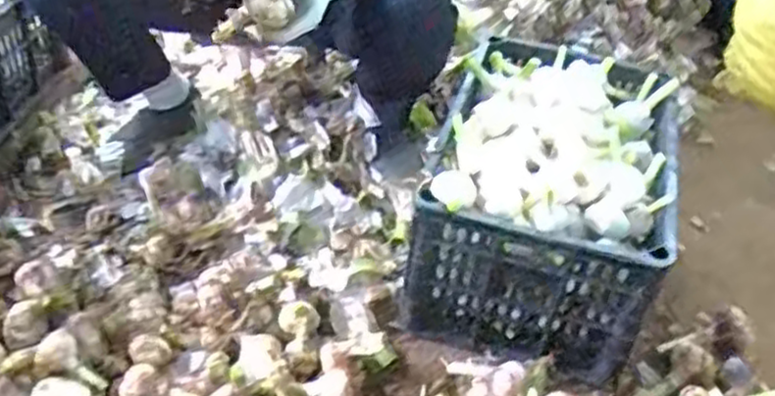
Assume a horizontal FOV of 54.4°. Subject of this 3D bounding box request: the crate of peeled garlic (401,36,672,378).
[{"bbox_3d":[0.218,-0.005,1.055,0.290,0.231,0.417,15,42,9],"label":"crate of peeled garlic"}]

